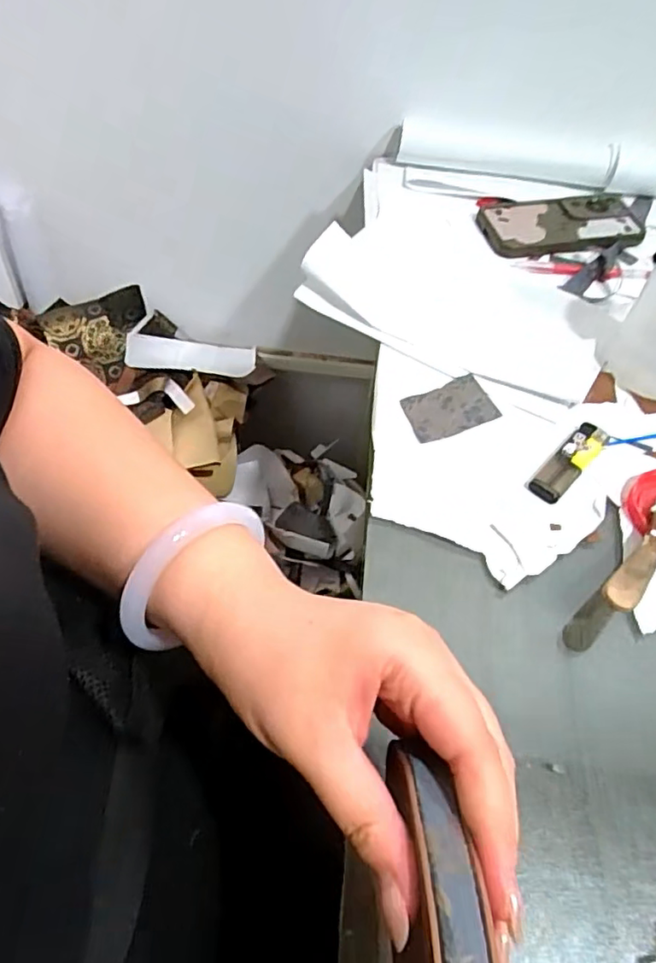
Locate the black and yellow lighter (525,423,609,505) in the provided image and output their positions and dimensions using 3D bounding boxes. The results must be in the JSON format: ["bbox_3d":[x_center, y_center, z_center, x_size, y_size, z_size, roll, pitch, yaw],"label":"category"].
[{"bbox_3d":[0.174,-0.016,0.425,0.023,0.008,0.083,38,59,22],"label":"black and yellow lighter"}]

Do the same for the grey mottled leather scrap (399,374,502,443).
[{"bbox_3d":[0.092,-0.056,0.455,0.071,0.006,0.044,-21,57,-19],"label":"grey mottled leather scrap"}]

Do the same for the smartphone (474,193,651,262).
[{"bbox_3d":[0.239,-0.266,0.604,0.159,0.016,0.082,-7,54,-10],"label":"smartphone"}]

